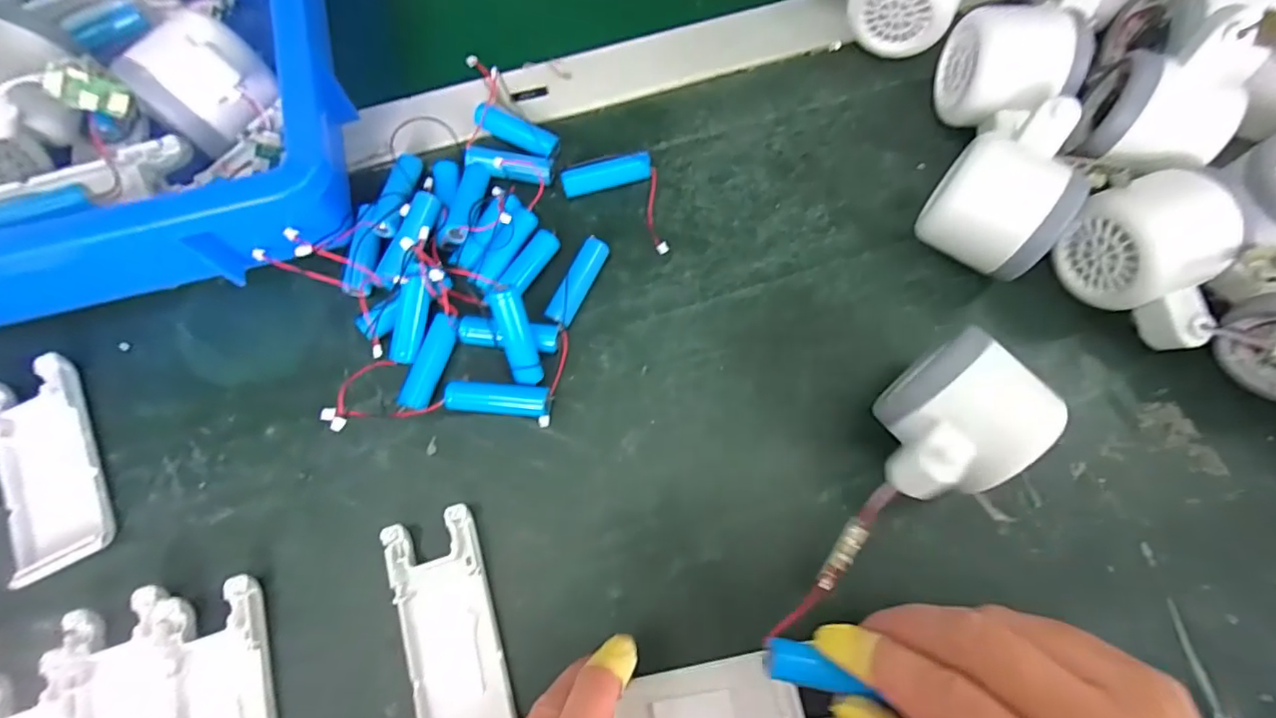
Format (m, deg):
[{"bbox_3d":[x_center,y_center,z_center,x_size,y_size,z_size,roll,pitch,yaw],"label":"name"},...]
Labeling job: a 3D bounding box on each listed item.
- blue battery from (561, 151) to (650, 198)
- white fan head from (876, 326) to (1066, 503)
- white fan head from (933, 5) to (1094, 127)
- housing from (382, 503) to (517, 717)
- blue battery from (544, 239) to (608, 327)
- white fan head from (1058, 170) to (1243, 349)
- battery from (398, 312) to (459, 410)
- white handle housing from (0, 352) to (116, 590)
[{"bbox_3d":[-0.017,-0.103,0.319,0.050,0.015,0.013,-16,73,-5],"label":"blue battery"},{"bbox_3d":[0.136,0.030,0.250,0.077,0.062,0.056,-36,75,-11],"label":"white fan head"},{"bbox_3d":[0.204,-0.154,0.311,0.055,0.058,0.050,2,72,1],"label":"white fan head"},{"bbox_3d":[-0.083,0.122,0.248,0.039,0.011,0.103,-16,73,-5],"label":"housing"},{"bbox_3d":[-0.032,-0.040,0.300,0.013,0.013,0.050,26,74,8],"label":"blue battery"},{"bbox_3d":[0.252,-0.044,0.274,0.054,0.061,0.077,-13,72,-4],"label":"white fan head"},{"bbox_3d":[-0.106,0.002,0.284,0.015,0.017,0.048,18,73,6],"label":"battery"},{"bbox_3d":[-0.282,0.051,0.268,0.038,0.016,0.100,-25,74,-8],"label":"white handle housing"}]

